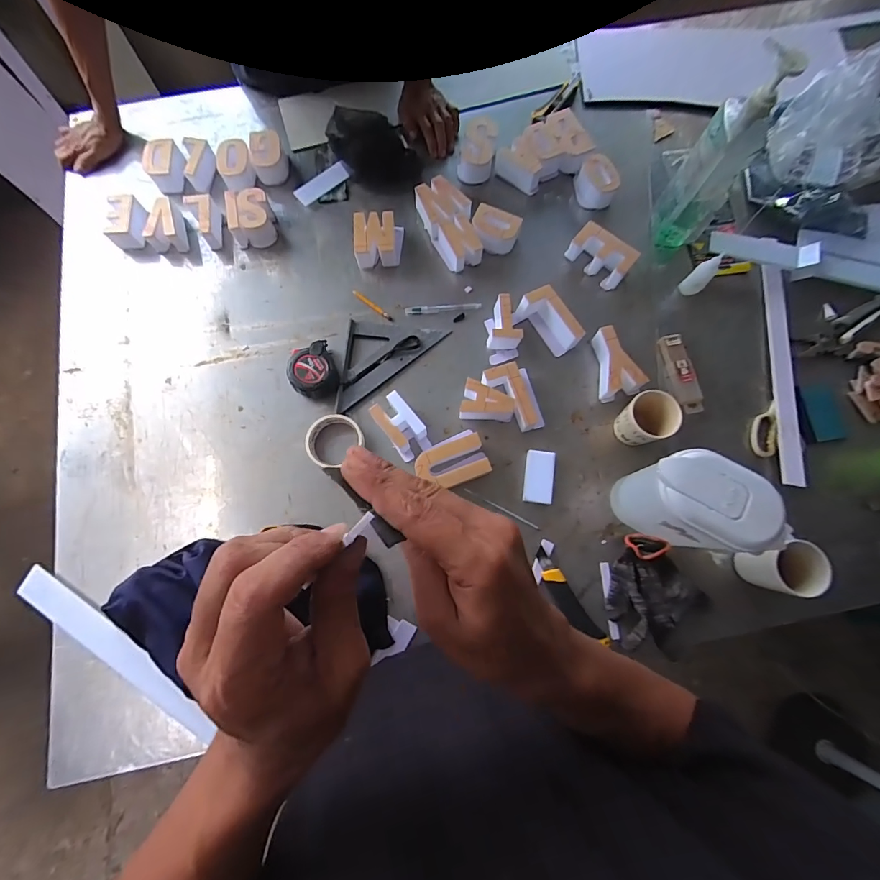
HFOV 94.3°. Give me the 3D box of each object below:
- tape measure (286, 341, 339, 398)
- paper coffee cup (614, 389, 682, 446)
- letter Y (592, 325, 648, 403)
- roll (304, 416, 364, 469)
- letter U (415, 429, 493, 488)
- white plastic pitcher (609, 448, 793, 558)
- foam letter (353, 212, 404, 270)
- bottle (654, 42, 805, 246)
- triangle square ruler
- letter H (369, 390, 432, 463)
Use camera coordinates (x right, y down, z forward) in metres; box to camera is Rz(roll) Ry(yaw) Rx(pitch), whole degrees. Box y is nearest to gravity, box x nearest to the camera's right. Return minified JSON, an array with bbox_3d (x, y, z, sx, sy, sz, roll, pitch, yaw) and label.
[{"bbox_3d":[-0.213,-0.116,0.691,0.081,0.039,0.081,0,75,-1],"label":"tape measure"},{"bbox_3d":[0.318,-0.028,0.642,0.070,0.095,0.071,0,75,-1],"label":"paper coffee cup"},{"bbox_3d":[0.291,-0.130,0.688,0.064,0.057,0.116,-15,75,-5],"label":"letter Y"},{"bbox_3d":[-0.175,-0.001,0.667,0.083,0.023,0.088,0,75,-1],"label":"roll"},{"bbox_3d":[0.018,0.039,0.652,0.113,0.051,0.075,-23,76,-7],"label":"letter U"},{"bbox_3d":[0.330,0.088,0.563,0.166,0.194,0.096,26,79,6],"label":"white plastic pitcher"},{"bbox_3d":[-0.112,-0.369,0.754,0.088,0.048,0.093,-3,75,-1],"label":"foam letter"},{"bbox_3d":[0.435,-0.435,0.649,0.082,0.287,0.083,29,76,7],"label":"bottle"},{"bbox_3d":[-0.083,-0.123,0.707,0.169,0.014,0.166,5,75,1],"label":"triangle square ruler"},{"bbox_3d":[-0.062,-0.022,0.664,0.056,0.048,0.097,-34,78,-9],"label":"letter H"}]

